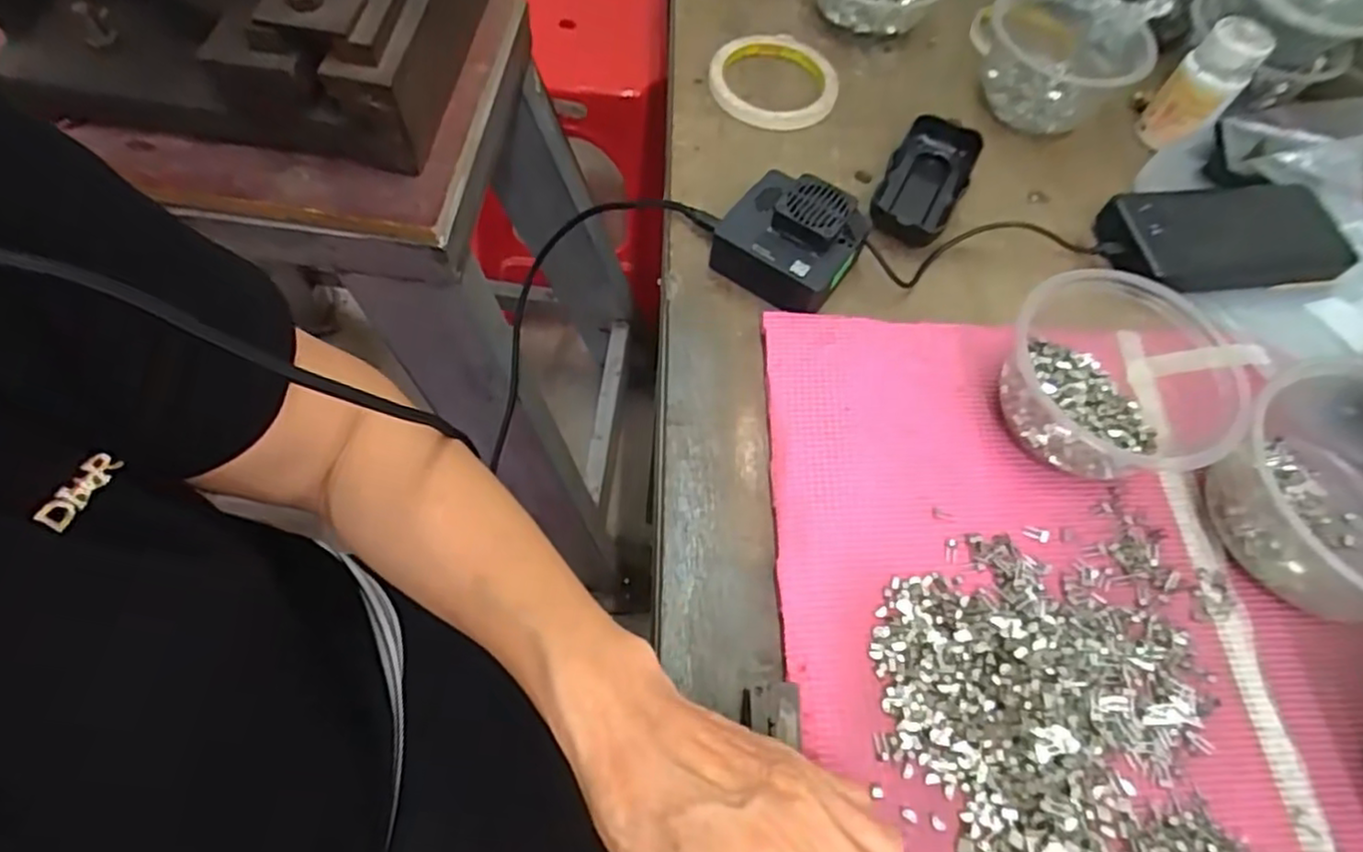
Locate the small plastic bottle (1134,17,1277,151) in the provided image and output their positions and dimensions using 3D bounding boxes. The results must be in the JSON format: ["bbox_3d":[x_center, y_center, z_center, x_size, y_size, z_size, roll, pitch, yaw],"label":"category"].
[{"bbox_3d":[0.379,-0.247,0.502,0.044,0.079,0.039,36,66,15],"label":"small plastic bottle"}]

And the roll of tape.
[{"bbox_3d":[0.072,-0.268,0.529,0.096,0.015,0.096,1,62,-2],"label":"roll of tape"}]

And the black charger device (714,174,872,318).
[{"bbox_3d":[0.067,-0.116,0.430,0.079,0.046,0.068,34,66,14],"label":"black charger device"}]

